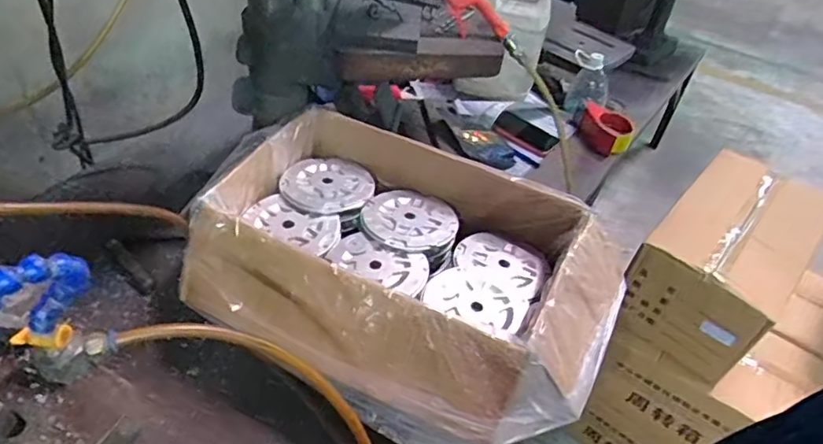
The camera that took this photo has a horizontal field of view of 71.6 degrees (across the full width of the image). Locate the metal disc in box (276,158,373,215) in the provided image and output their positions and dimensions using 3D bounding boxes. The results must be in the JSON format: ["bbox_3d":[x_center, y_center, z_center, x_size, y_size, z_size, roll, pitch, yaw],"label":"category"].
[{"bbox_3d":[-0.128,-0.061,0.863,0.139,0.016,0.130,3,44,-3],"label":"metal disc in box"}]

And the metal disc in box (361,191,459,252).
[{"bbox_3d":[-0.002,-0.004,0.828,0.137,0.010,0.118,22,46,16],"label":"metal disc in box"}]

